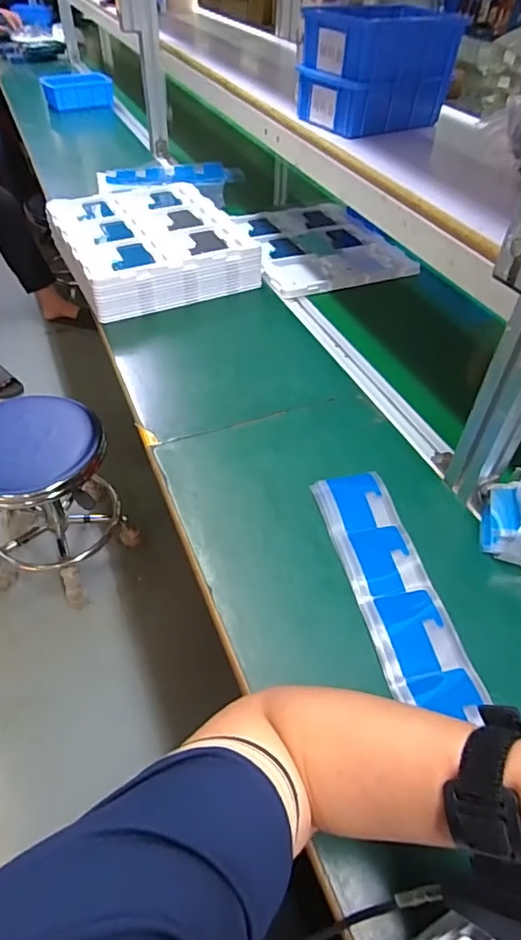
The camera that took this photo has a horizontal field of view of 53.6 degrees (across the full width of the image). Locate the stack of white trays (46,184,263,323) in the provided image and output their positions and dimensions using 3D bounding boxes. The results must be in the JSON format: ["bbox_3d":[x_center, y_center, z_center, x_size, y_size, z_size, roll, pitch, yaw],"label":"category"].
[{"bbox_3d":[-0.198,-0.395,0.899,0.283,0.082,0.326,-21,51,-22],"label":"stack of white trays"}]

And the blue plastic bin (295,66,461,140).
[{"bbox_3d":[0.158,-0.525,0.725,0.176,0.060,0.122,-26,53,-26],"label":"blue plastic bin"}]

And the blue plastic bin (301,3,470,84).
[{"bbox_3d":[0.160,-0.560,0.680,0.172,0.079,0.132,-26,53,-26],"label":"blue plastic bin"}]

